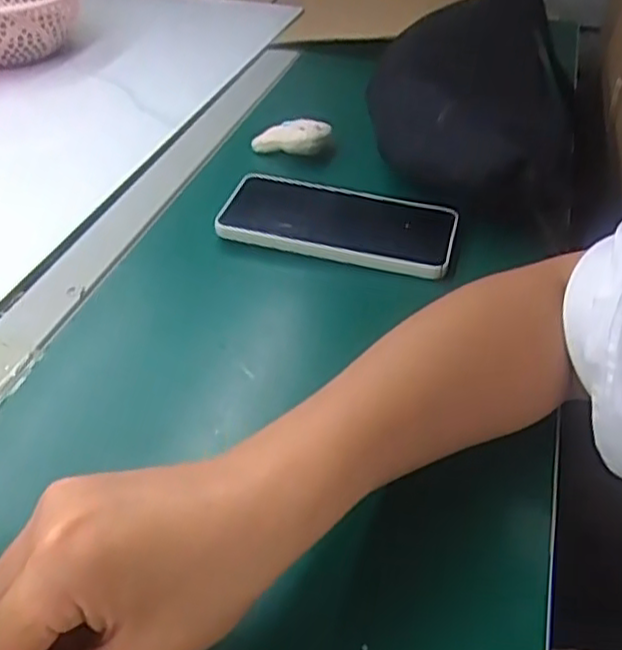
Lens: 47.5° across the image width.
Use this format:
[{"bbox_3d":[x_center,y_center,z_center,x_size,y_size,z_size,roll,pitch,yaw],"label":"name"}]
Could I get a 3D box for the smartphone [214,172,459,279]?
[{"bbox_3d":[0.021,-0.077,0.522,0.166,0.013,0.084,14,45,10],"label":"smartphone"}]

